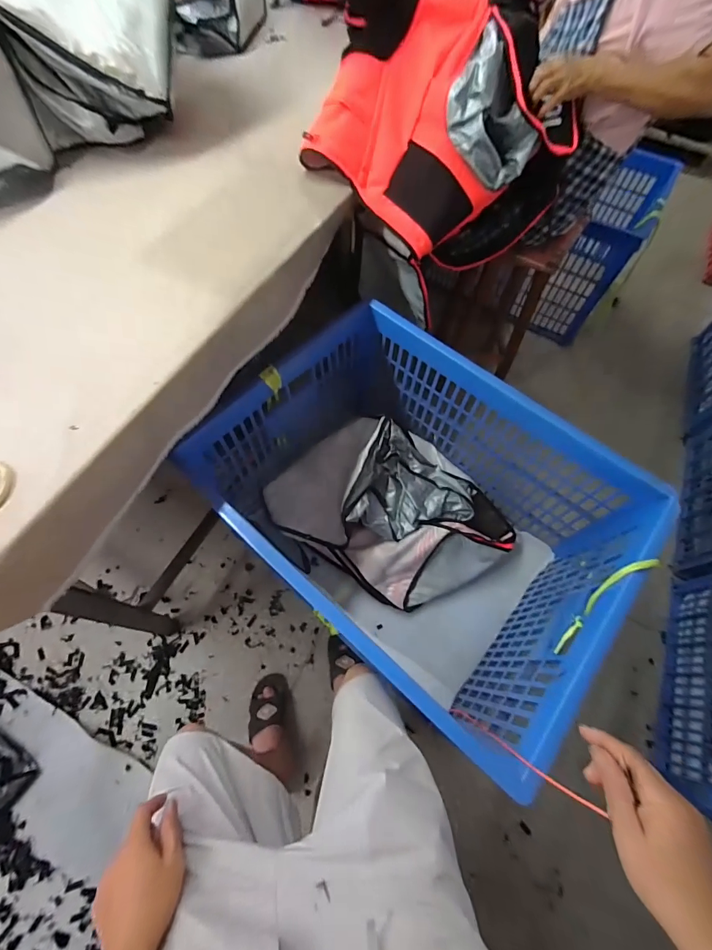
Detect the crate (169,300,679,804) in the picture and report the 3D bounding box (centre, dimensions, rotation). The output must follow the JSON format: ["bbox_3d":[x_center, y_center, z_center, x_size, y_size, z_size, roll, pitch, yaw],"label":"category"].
[{"bbox_3d":[0.112,0.096,0.927,0.803,0.468,0.610,39,69,14],"label":"crate"}]

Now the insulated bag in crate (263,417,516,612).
[{"bbox_3d":[0.100,0.104,1.055,0.561,0.269,0.509,-26,69,-15],"label":"insulated bag in crate"}]

